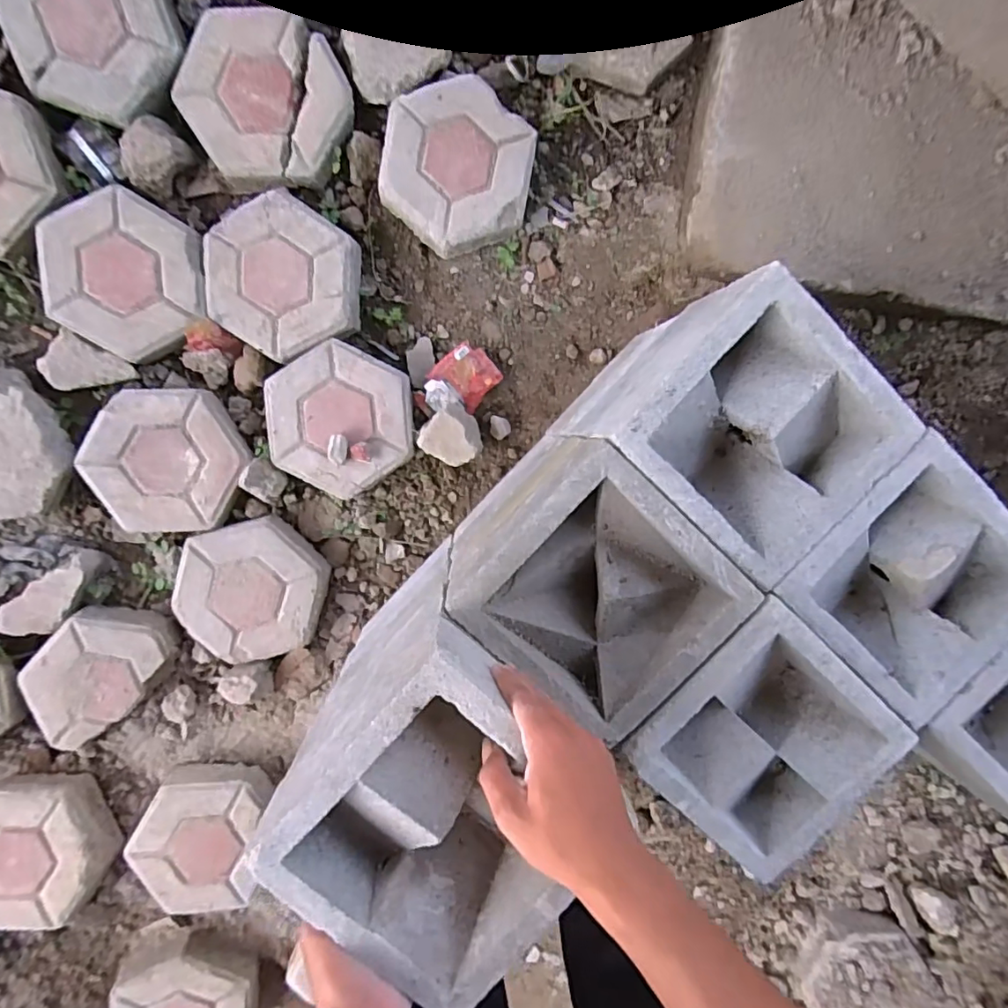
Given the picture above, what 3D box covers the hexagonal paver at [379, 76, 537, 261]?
[{"bbox_3d":[-0.064,-0.460,0.777,0.198,0.053,0.208,10,97,-6],"label":"hexagonal paver"}]

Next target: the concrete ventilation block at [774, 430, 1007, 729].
[{"bbox_3d":[0.373,0.070,0.526,0.194,0.065,0.189,42,93,-8],"label":"concrete ventilation block"}]

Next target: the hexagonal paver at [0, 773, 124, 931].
[{"bbox_3d":[-0.678,0.500,0.808,0.196,0.066,0.221,34,94,-8],"label":"hexagonal paver"}]

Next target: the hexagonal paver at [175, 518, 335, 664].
[{"bbox_3d":[-0.371,0.127,0.829,0.209,0.058,0.200,-15,98,-2],"label":"hexagonal paver"}]

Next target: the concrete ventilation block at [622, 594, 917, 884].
[{"bbox_3d":[0.237,0.212,0.530,0.197,0.064,0.196,43,92,-8],"label":"concrete ventilation block"}]

